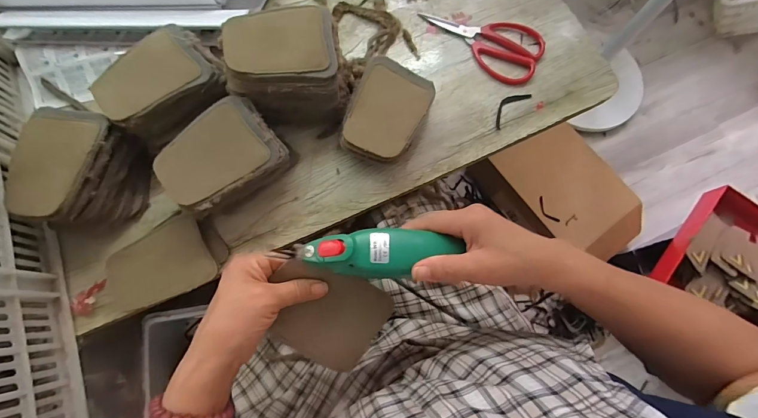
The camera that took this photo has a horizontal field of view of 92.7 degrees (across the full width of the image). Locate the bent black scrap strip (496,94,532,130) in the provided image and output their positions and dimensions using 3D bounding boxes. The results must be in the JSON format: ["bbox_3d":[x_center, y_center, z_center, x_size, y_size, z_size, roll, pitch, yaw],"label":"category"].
[{"bbox_3d":[0.184,-0.145,0.513,0.026,0.004,0.073,44,79,10],"label":"bent black scrap strip"}]

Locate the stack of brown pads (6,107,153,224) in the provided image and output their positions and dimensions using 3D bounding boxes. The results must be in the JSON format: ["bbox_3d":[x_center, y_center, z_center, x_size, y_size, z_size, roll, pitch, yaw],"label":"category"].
[{"bbox_3d":[-0.361,-0.040,0.441,0.112,0.090,0.134,4,75,1],"label":"stack of brown pads"}]

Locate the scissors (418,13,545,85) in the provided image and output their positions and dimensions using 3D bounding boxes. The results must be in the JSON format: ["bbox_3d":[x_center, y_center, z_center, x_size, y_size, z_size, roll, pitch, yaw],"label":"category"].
[{"bbox_3d":[0.152,-0.257,0.540,0.185,0.010,0.091,30,77,7],"label":"scissors"}]

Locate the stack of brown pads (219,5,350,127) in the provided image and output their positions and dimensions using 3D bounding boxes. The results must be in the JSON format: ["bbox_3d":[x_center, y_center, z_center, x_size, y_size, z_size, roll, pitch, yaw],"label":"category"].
[{"bbox_3d":[-0.113,-0.166,0.458,0.140,0.117,0.107,-11,75,-3],"label":"stack of brown pads"}]

